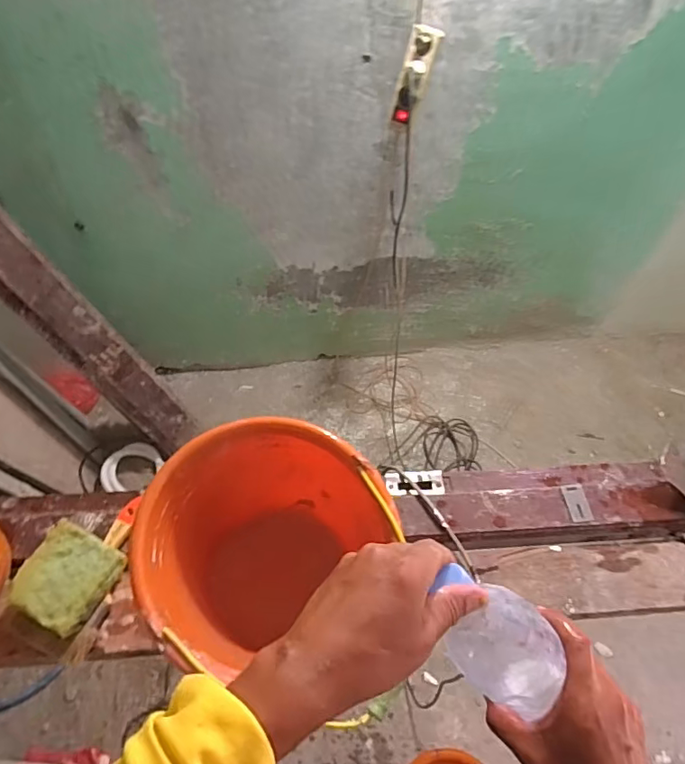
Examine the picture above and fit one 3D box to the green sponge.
[{"bbox_3d":[-0.358,0.252,0.667,0.111,0.030,0.110,22,55,14],"label":"green sponge"}]

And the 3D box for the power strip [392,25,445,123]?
[{"bbox_3d":[0.140,-0.610,1.022,0.059,0.175,0.033,28,26,18],"label":"power strip"}]

